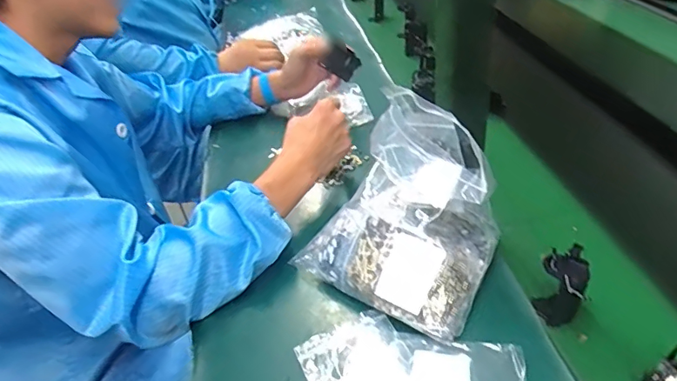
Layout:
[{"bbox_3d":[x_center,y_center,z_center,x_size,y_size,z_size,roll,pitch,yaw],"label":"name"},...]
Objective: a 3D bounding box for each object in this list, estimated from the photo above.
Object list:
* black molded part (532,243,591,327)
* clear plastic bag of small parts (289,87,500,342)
[{"bbox_3d":[0.218,0.092,0.470,0.041,0.063,0.058,17,43,31],"label":"black molded part"},{"bbox_3d":[0.070,0.022,0.513,0.177,0.150,0.204,-31,41,-28],"label":"clear plastic bag of small parts"}]

